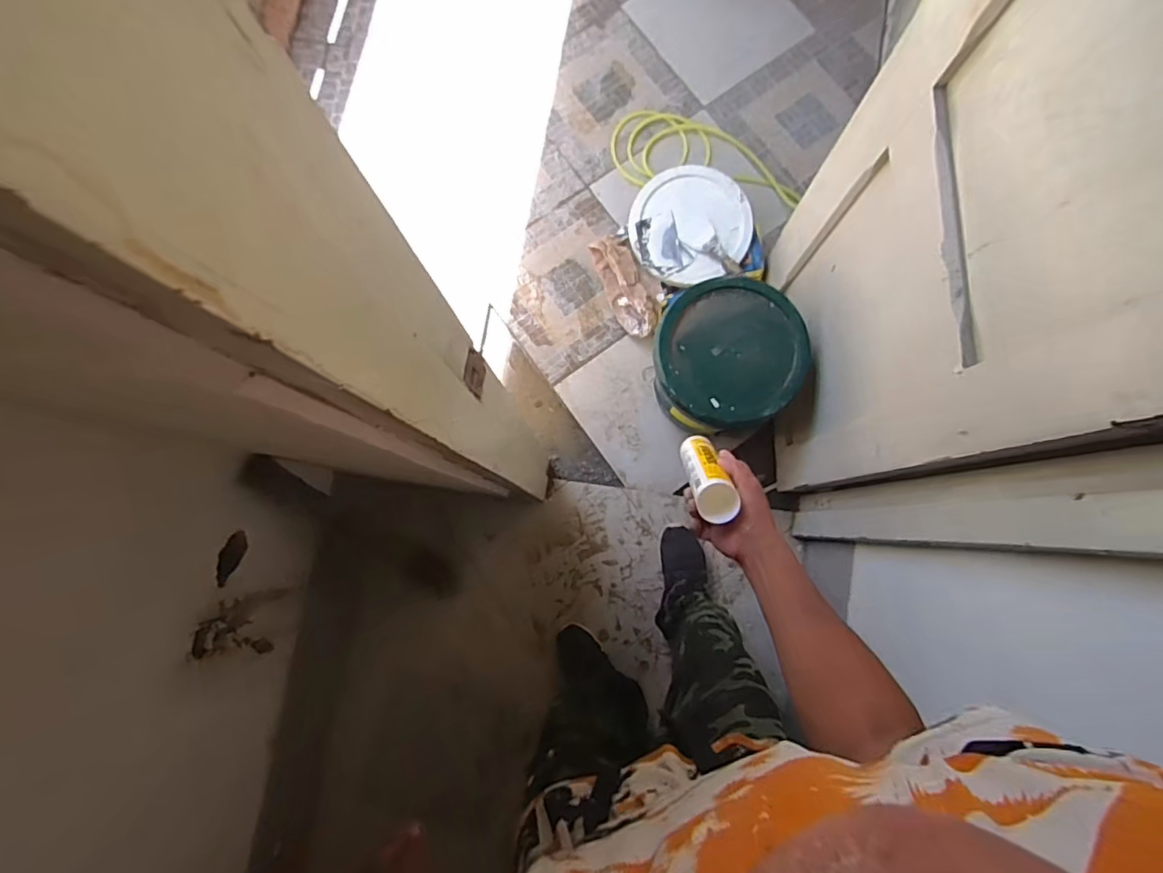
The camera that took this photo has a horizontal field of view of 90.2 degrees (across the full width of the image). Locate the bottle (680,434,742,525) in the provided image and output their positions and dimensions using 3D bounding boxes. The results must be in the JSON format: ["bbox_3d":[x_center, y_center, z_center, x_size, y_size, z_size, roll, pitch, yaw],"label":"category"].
[{"bbox_3d":[0.167,0.048,0.797,0.049,0.233,0.045,2,108,2],"label":"bottle"}]

